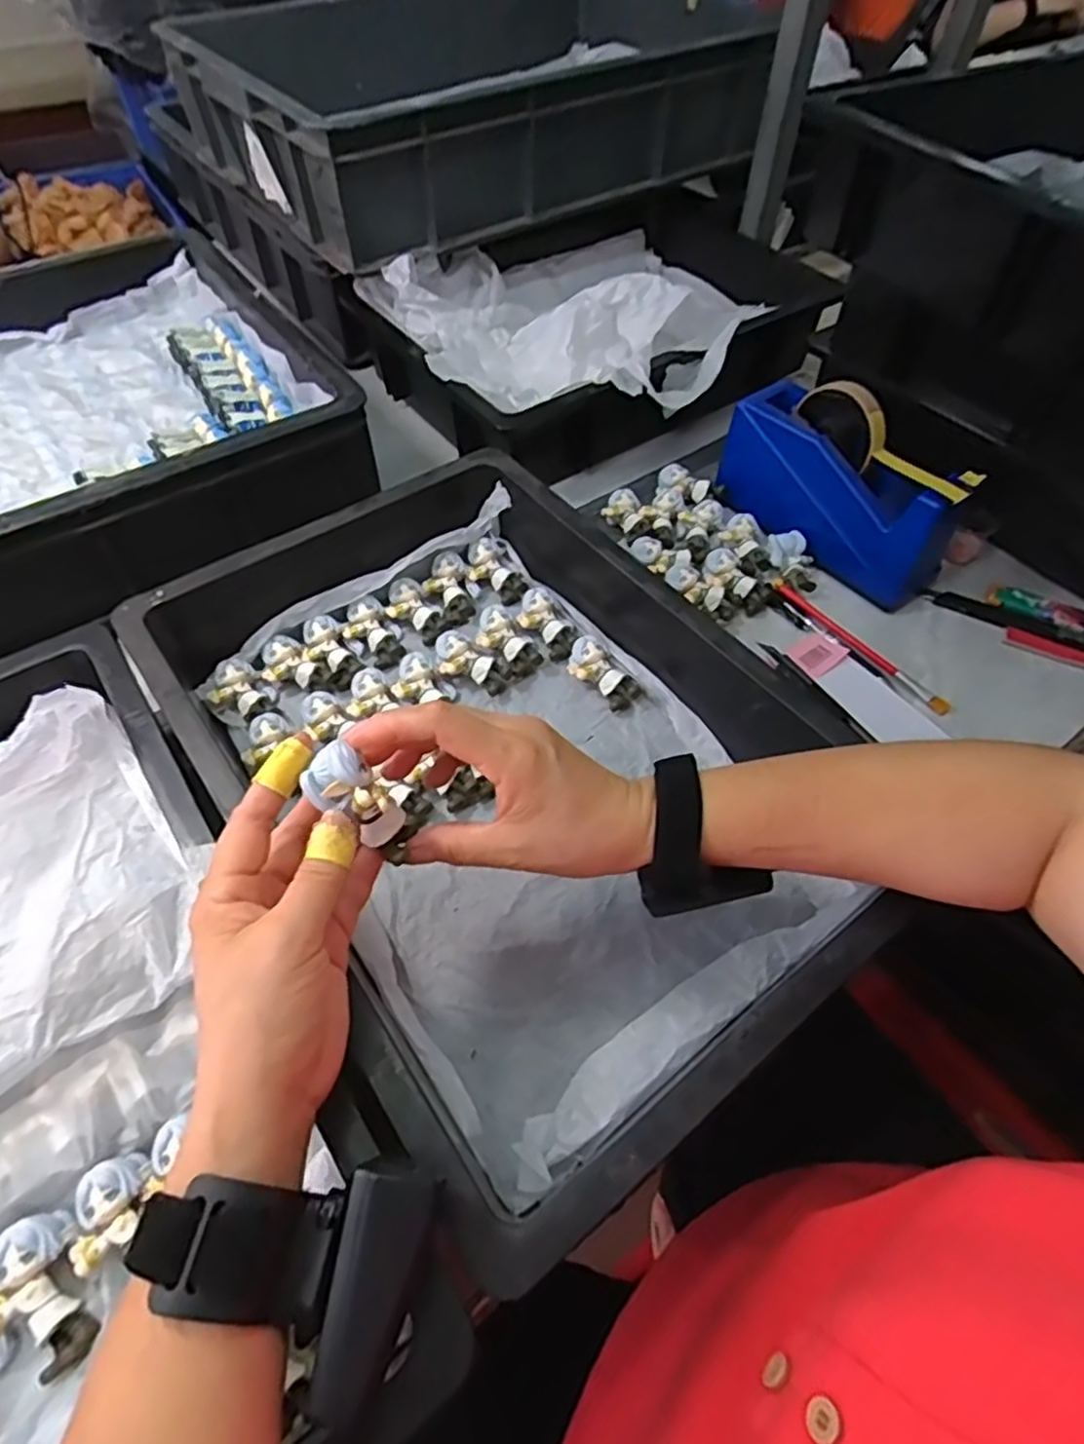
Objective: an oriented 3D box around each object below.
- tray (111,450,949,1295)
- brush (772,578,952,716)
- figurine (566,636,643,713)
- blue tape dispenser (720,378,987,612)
[{"bbox_3d":[-0.040,0.004,0.455,0.315,0.100,0.490,-31,61,-21],"label":"tray"},{"bbox_3d":[0.250,-0.065,0.558,0.014,0.006,0.172,-31,61,-21],"label":"brush"},{"bbox_3d":[0.045,-0.037,0.520,0.033,0.018,0.062,-38,76,-25],"label":"figurine"},{"bbox_3d":[0.246,-0.203,0.583,0.058,0.111,0.206,-34,62,-23],"label":"blue tape dispenser"}]

